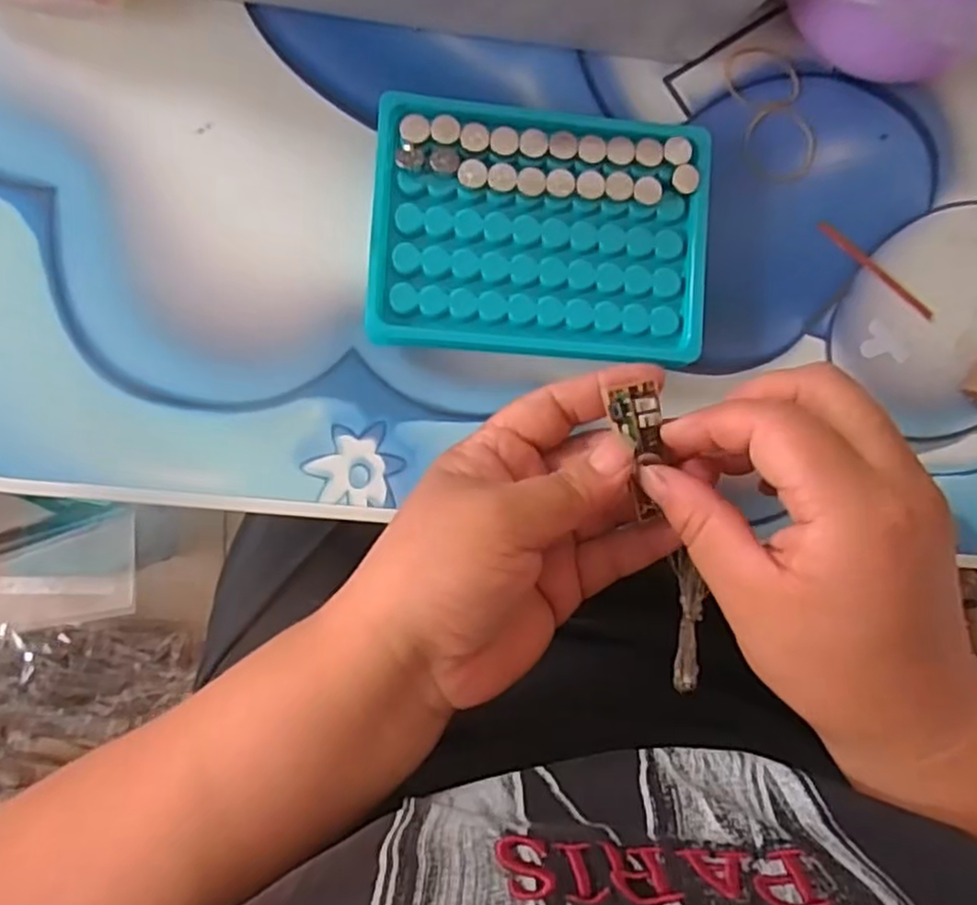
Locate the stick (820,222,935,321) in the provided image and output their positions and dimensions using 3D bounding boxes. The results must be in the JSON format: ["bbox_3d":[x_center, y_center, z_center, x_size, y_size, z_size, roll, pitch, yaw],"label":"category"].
[{"bbox_3d":[0.172,-0.080,0.316,0.065,0.004,0.006,38,85,-4],"label":"stick"}]

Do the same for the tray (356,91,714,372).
[{"bbox_3d":[0.021,-0.087,0.286,0.131,0.021,0.095,3,89,-6],"label":"tray"}]

